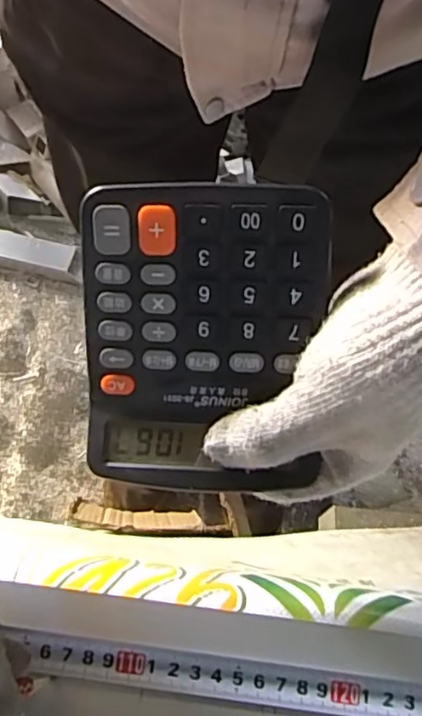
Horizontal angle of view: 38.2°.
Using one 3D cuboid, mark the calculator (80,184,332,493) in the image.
[{"bbox_3d":[-0.005,-0.008,0.292,0.114,0.014,0.142,2,105,6],"label":"calculator"}]

